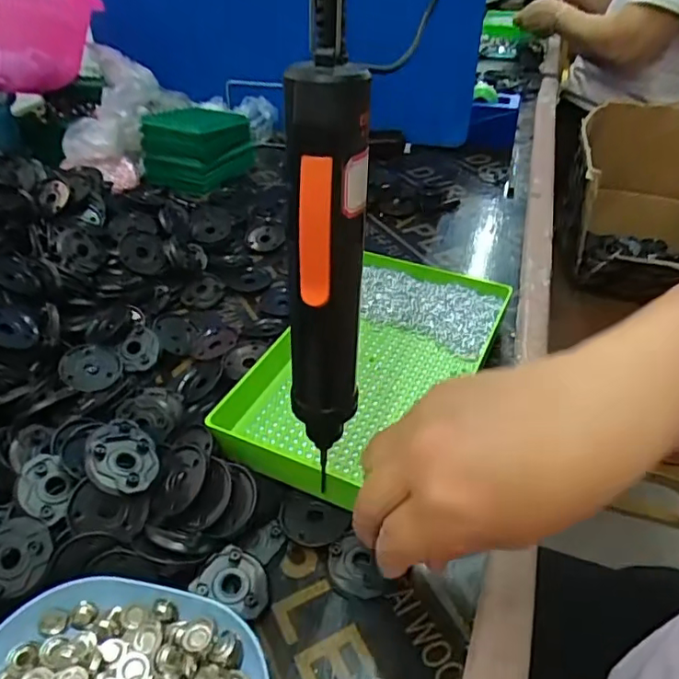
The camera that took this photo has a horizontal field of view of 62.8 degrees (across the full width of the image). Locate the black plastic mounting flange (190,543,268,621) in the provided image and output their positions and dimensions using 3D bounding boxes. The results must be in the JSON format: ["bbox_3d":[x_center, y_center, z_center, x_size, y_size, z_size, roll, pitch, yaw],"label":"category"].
[{"bbox_3d":[-0.057,0.133,0.308,0.039,0.014,0.033,15,43,10],"label":"black plastic mounting flange"}]

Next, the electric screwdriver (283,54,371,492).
[{"bbox_3d":[-0.006,-0.022,0.240,0.035,0.171,0.031,1,40,0],"label":"electric screwdriver"}]

